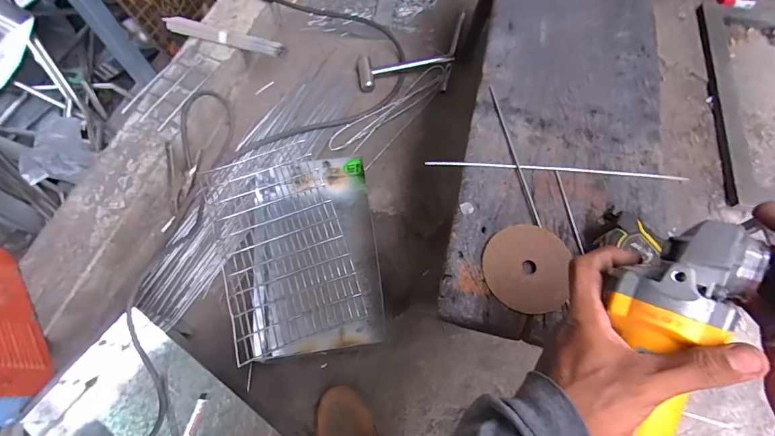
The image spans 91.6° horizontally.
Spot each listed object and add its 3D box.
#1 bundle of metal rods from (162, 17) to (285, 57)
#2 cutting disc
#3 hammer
[{"bbox_3d":[-0.431,-0.477,0.992,0.333,0.034,0.041,17,66,9],"label":"bundle of metal rods"},{"bbox_3d":[0.156,0.054,0.425,0.092,0.004,0.098,-1,69,4],"label":"cutting disc"},{"bbox_3d":[0.048,-0.427,1.049,0.265,0.031,0.089,-16,67,-5],"label":"hammer"}]

